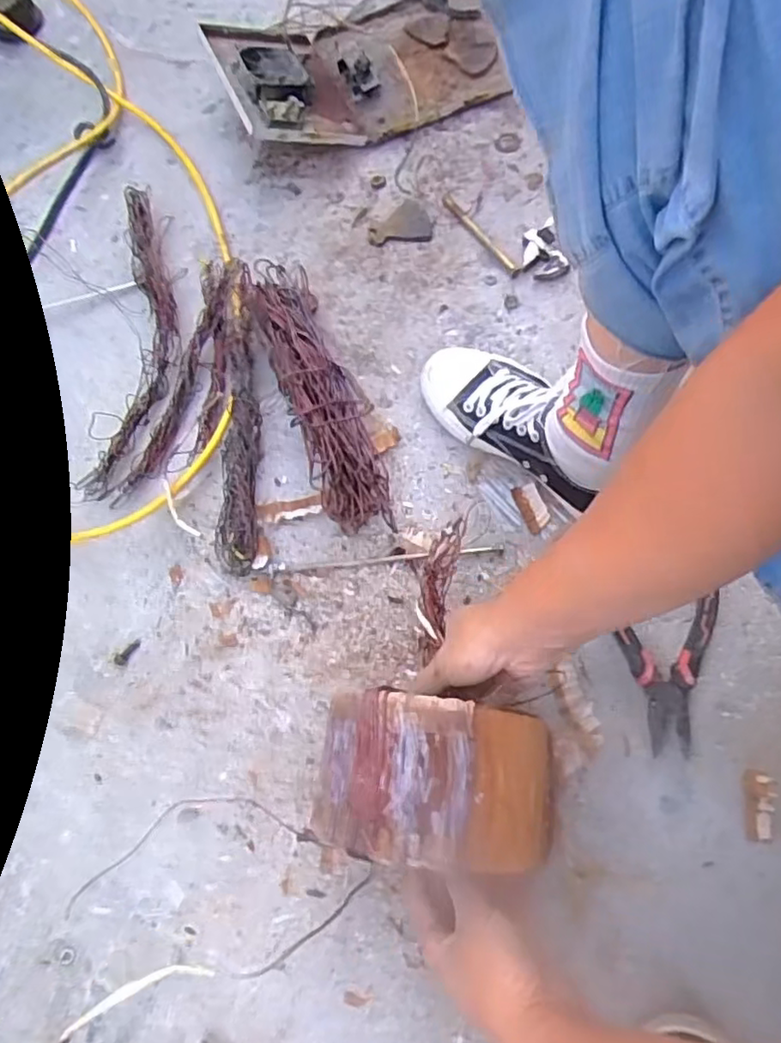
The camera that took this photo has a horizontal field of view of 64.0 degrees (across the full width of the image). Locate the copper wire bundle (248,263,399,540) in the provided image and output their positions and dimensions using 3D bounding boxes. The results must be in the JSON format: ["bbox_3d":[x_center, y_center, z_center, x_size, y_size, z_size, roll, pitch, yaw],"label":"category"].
[{"bbox_3d":[-0.077,-0.142,0.636,0.077,0.073,0.314,-19,71,-4],"label":"copper wire bundle"}]

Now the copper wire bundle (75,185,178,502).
[{"bbox_3d":[-0.272,-0.211,0.679,0.085,0.042,0.387,0,70,3],"label":"copper wire bundle"}]

